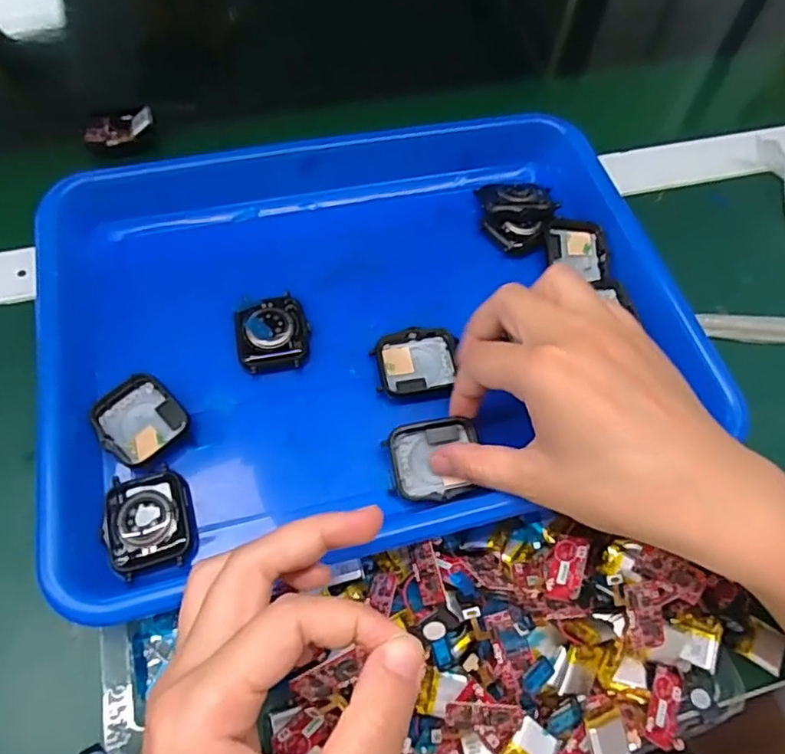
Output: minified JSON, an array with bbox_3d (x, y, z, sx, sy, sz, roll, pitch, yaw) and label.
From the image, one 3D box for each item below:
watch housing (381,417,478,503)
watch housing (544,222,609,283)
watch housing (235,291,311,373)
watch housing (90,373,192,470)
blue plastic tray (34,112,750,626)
[{"bbox_3d":[0.020,0.040,0.286,0.043,0.014,0.035,-9,61,-7],"label":"watch housing"},{"bbox_3d":[0.109,-0.074,0.354,0.036,0.012,0.038,-1,60,-2],"label":"watch housing"},{"bbox_3d":[-0.063,-0.023,0.313,0.037,0.011,0.039,-9,61,-7],"label":"watch housing"},{"bbox_3d":[-0.121,0.021,0.289,0.043,0.010,0.038,40,66,19],"label":"watch housing"},{"bbox_3d":[-0.012,-0.042,0.324,0.325,0.035,0.260,-12,62,-9],"label":"blue plastic tray"}]

